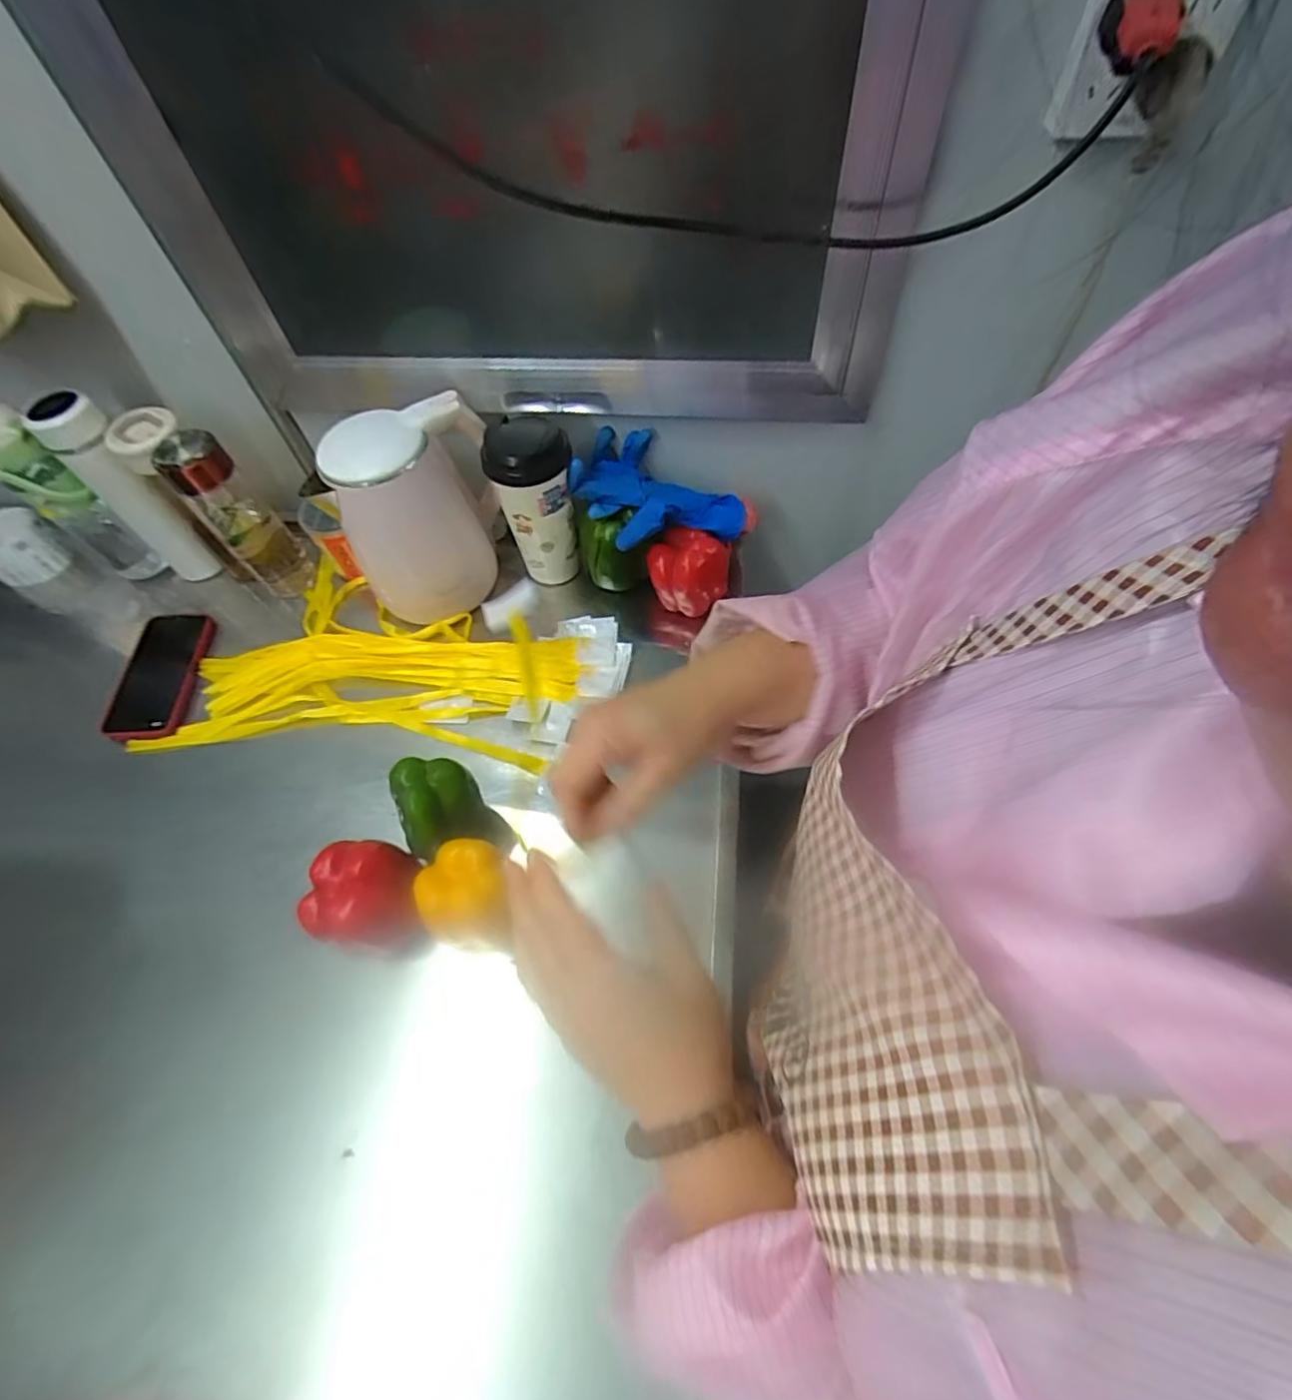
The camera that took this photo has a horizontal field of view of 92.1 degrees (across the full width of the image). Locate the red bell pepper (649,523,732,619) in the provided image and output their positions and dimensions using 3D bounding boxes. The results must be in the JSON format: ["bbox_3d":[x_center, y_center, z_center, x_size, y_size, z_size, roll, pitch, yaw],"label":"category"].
[{"bbox_3d":[0.046,-0.144,0.685,0.091,0.074,0.066,15,62,12],"label":"red bell pepper"}]

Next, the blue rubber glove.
[{"bbox_3d":[0.012,-0.217,0.668,0.185,0.063,0.110,23,64,17],"label":"blue rubber glove"}]

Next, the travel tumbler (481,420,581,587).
[{"bbox_3d":[-0.119,-0.218,0.695,0.085,0.178,0.086,-13,59,-4],"label":"travel tumbler"}]

